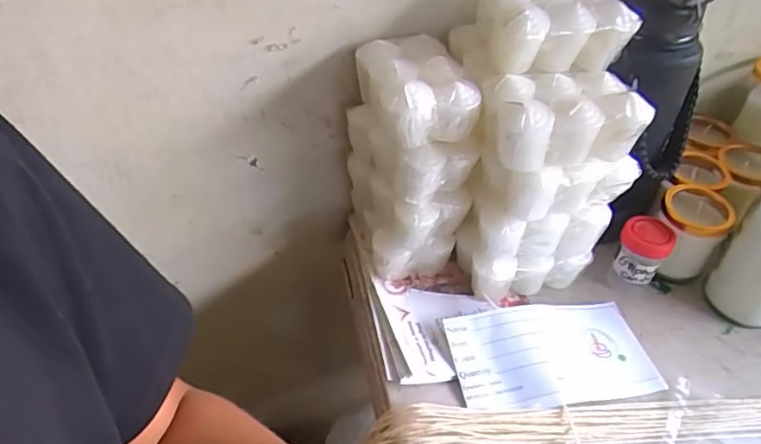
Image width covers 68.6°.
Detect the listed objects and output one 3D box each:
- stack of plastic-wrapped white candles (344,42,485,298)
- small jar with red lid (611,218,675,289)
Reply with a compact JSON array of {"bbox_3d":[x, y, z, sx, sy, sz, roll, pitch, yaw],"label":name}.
[{"bbox_3d":[0.027,-0.048,0.499,0.088,0.198,0.115,-12,44,-13],"label":"stack of plastic-wrapped white candles"},{"bbox_3d":[0.242,0.032,0.519,0.044,0.069,0.038,24,48,23],"label":"small jar with red lid"}]

